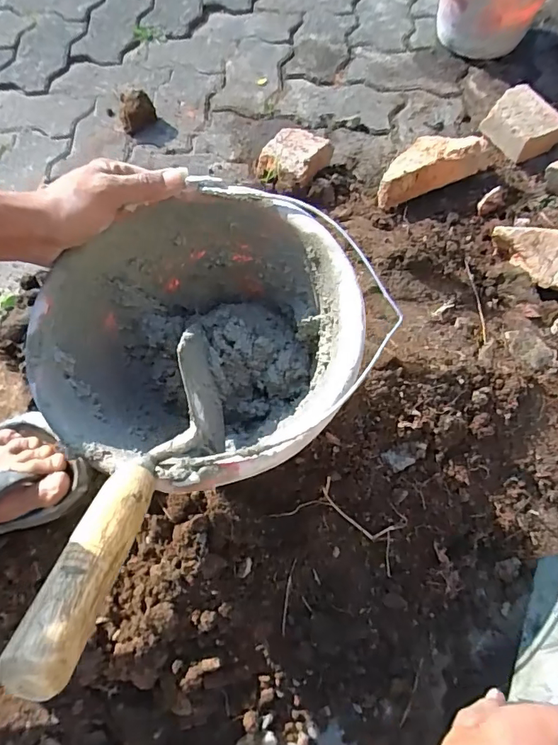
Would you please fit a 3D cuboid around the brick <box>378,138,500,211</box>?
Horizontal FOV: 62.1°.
[{"bbox_3d":[0.249,-0.341,0.751,0.223,0.056,0.099,-21,66,-6],"label":"brick"}]

